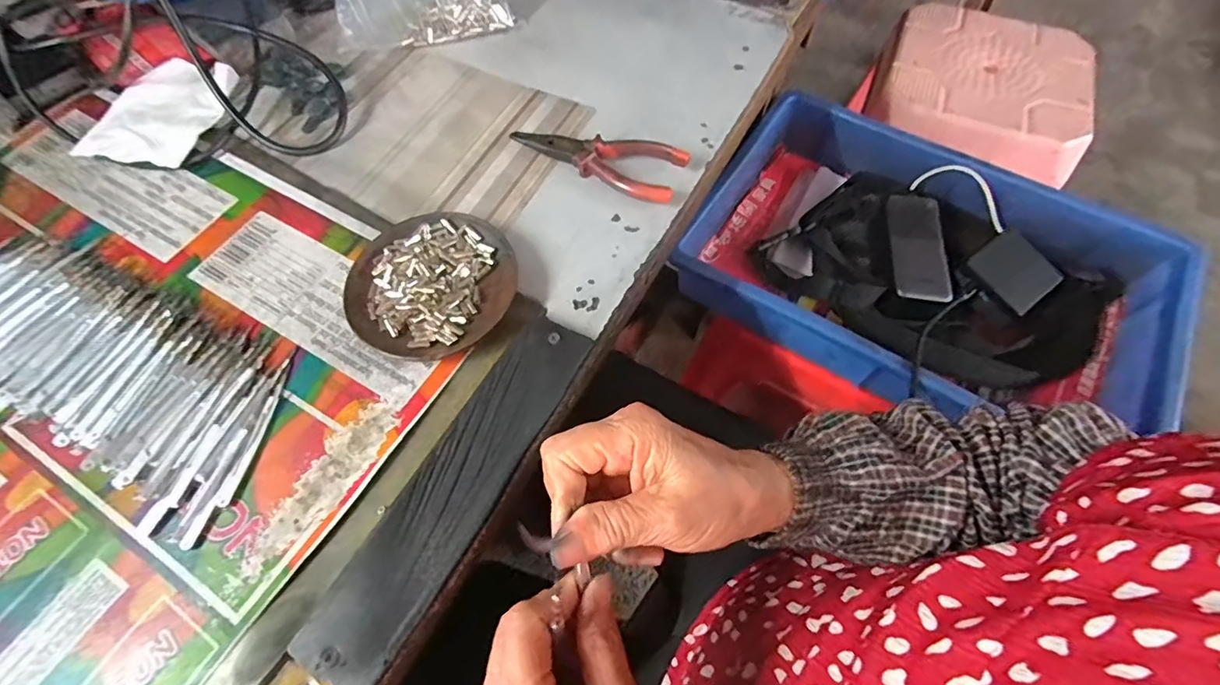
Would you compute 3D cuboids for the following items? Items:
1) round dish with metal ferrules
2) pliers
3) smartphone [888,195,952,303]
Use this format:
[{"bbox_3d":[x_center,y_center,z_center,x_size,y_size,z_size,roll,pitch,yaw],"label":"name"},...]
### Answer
[{"bbox_3d":[-0.126,-0.046,0.363,0.113,0.022,0.123,0,62,-1],"label":"round dish with metal ferrules"},{"bbox_3d":[-0.009,-0.153,0.423,0.141,0.019,0.050,23,64,11],"label":"pliers"},{"bbox_3d":[0.320,-0.101,0.532,0.054,0.015,0.132,8,63,5],"label":"smartphone"}]

